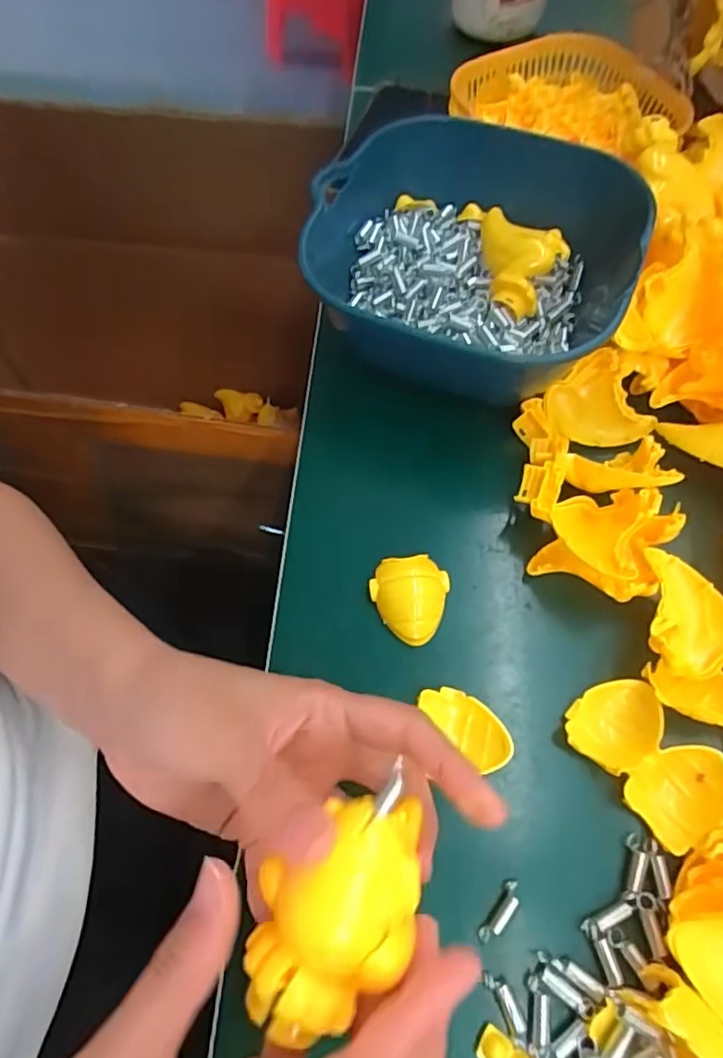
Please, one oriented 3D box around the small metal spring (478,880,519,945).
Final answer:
[{"bbox_3d":[0.057,0.158,0.247,0.008,0.007,0.026,34,67,15],"label":"small metal spring"}]

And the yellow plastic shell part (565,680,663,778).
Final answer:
[{"bbox_3d":[0.116,0.086,0.273,0.034,0.014,0.044,40,69,18],"label":"yellow plastic shell part"}]

